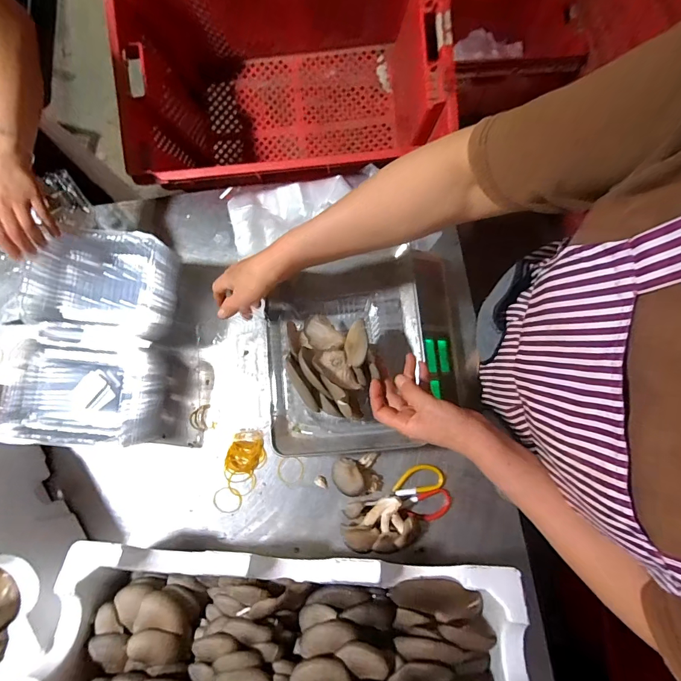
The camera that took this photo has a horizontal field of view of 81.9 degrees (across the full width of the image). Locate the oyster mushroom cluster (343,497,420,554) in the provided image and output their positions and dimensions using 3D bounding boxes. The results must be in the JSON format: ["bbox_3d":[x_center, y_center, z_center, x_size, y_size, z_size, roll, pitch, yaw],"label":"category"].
[{"bbox_3d":[0.065,0.296,0.628,0.123,0.031,0.084,-11,78,-2],"label":"oyster mushroom cluster"}]

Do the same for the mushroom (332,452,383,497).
[{"bbox_3d":[0.028,0.224,0.645,0.081,0.035,0.068,-8,78,-1],"label":"mushroom"}]

